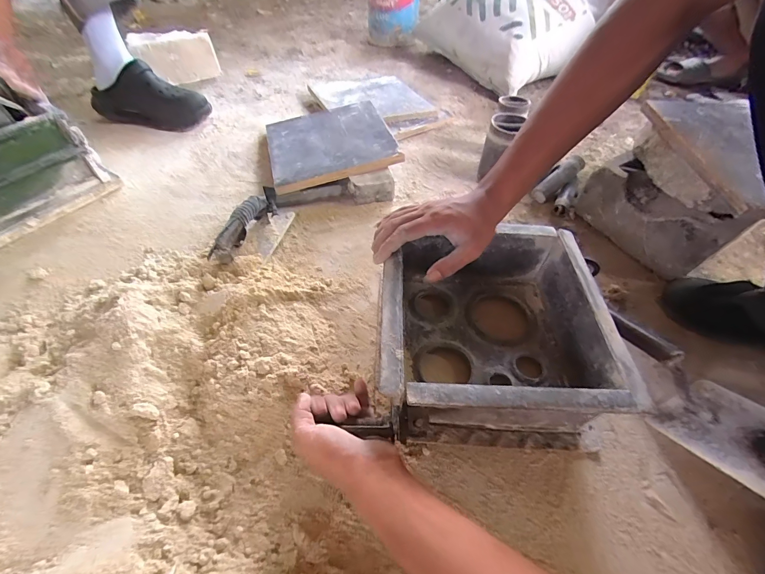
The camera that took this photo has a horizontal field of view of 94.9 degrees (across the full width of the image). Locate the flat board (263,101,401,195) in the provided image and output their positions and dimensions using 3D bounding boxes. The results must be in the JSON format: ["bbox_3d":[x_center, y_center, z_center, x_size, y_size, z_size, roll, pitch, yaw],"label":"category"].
[{"bbox_3d":[-0.104,-0.293,0.702,0.238,0.021,0.257,-14,52,-7],"label":"flat board"}]

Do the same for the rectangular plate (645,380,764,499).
[{"bbox_3d":[0.376,0.154,0.365,0.103,0.008,0.128,-23,26,-13],"label":"rectangular plate"}]

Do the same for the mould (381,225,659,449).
[{"bbox_3d":[0.115,0.046,0.411,0.232,0.111,0.233,4,50,-3],"label":"mould"}]

